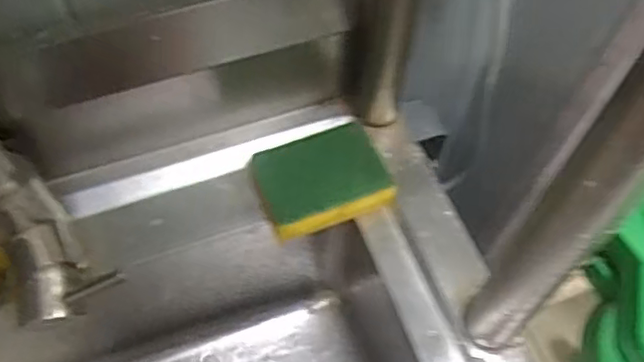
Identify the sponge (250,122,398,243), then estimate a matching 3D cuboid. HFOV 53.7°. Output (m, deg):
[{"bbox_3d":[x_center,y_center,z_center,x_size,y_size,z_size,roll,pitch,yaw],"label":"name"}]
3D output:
[{"bbox_3d":[0.001,-0.001,0.509,0.098,0.023,0.072,-21,65,-13],"label":"sponge"}]

